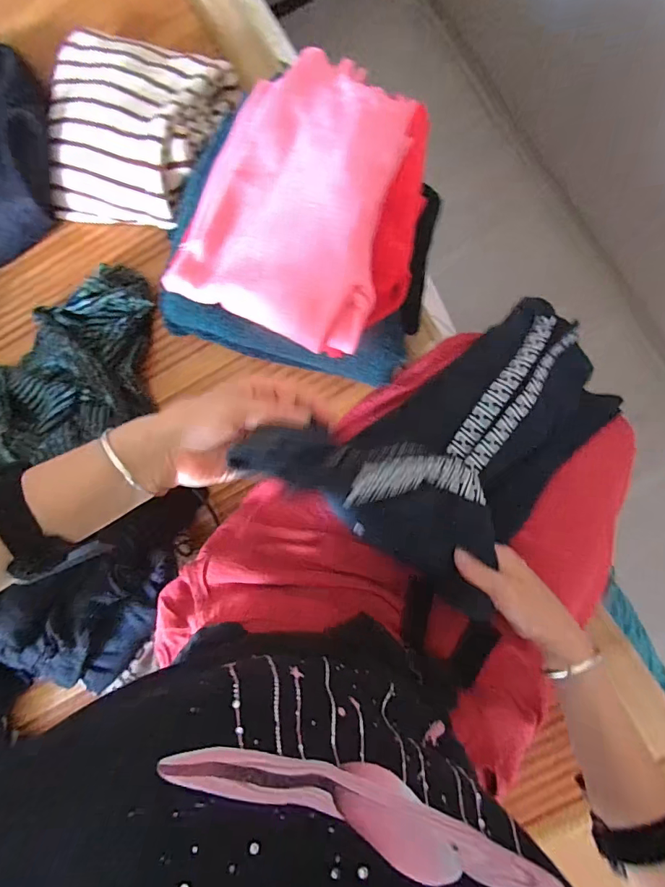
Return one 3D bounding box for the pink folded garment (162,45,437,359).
[{"bbox_3d":[-0.020,-0.250,0.427,0.232,0.070,0.296,21,88,6],"label":"pink folded garment"}]

